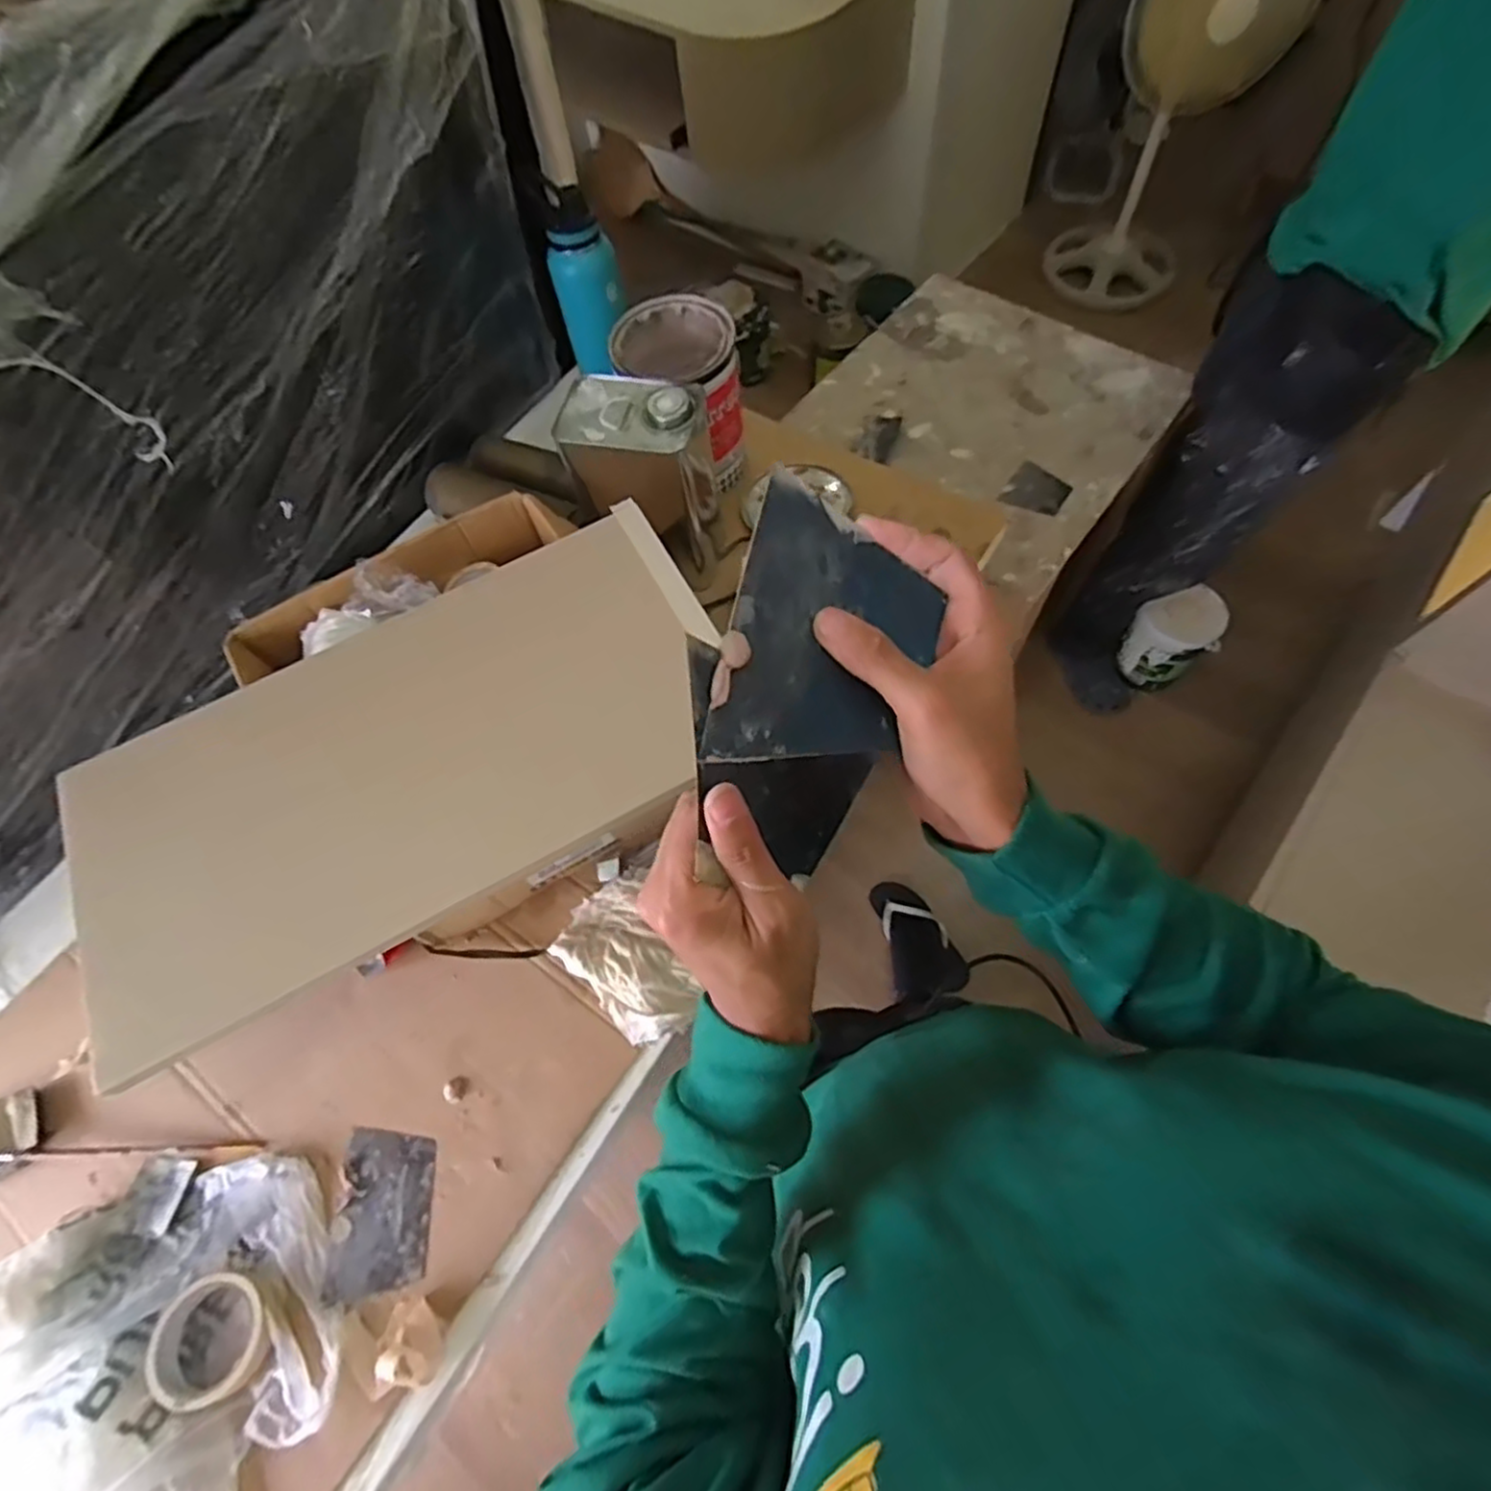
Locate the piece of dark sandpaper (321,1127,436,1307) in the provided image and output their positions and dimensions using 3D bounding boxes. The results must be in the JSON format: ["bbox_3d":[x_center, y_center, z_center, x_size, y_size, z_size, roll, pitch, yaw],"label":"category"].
[{"bbox_3d":[-0.351,0.453,0.703,0.090,0.004,0.137,-4,61,-1],"label":"piece of dark sandpaper"}]

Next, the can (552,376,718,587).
[{"bbox_3d":[-0.129,-0.340,0.895,0.162,0.208,0.119,10,66,8],"label":"can"}]

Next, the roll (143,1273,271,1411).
[{"bbox_3d":[-0.482,0.533,0.650,0.099,0.028,0.102,-1,65,3],"label":"roll"}]

